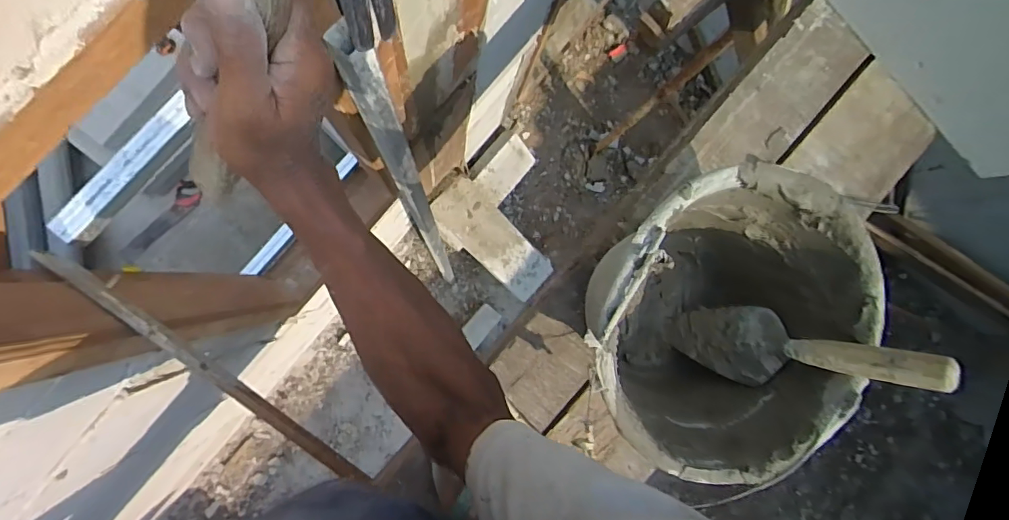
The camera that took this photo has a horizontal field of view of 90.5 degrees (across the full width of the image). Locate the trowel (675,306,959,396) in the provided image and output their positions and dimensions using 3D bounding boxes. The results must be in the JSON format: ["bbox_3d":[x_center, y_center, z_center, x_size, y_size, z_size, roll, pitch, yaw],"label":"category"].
[{"bbox_3d":[0.289,0.092,0.521,0.068,0.272,0.087,23,79,-41],"label":"trowel"}]

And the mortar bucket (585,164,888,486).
[{"bbox_3d":[0.212,0.061,0.550,0.288,0.204,0.261,-31,92,-7],"label":"mortar bucket"}]

